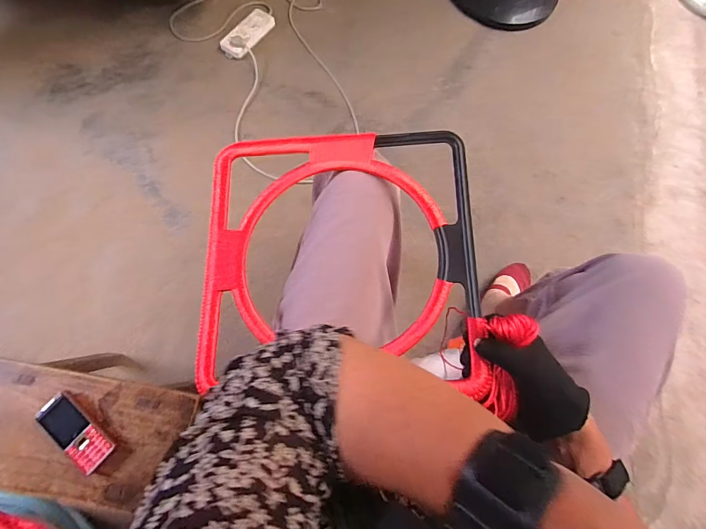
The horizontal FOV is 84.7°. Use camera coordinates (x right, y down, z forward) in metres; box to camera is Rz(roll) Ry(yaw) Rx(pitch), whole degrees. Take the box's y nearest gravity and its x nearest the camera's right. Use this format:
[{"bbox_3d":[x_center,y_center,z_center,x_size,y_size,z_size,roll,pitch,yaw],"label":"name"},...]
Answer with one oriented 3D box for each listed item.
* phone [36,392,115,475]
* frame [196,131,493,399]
[{"bbox_3d":[-0.426,0.257,0.592,0.132,0.019,0.048,37,80,19],"label":"phone"},{"bbox_3d":[-0.021,-0.013,0.480,0.337,0.023,0.325,-3,74,3],"label":"frame"}]

